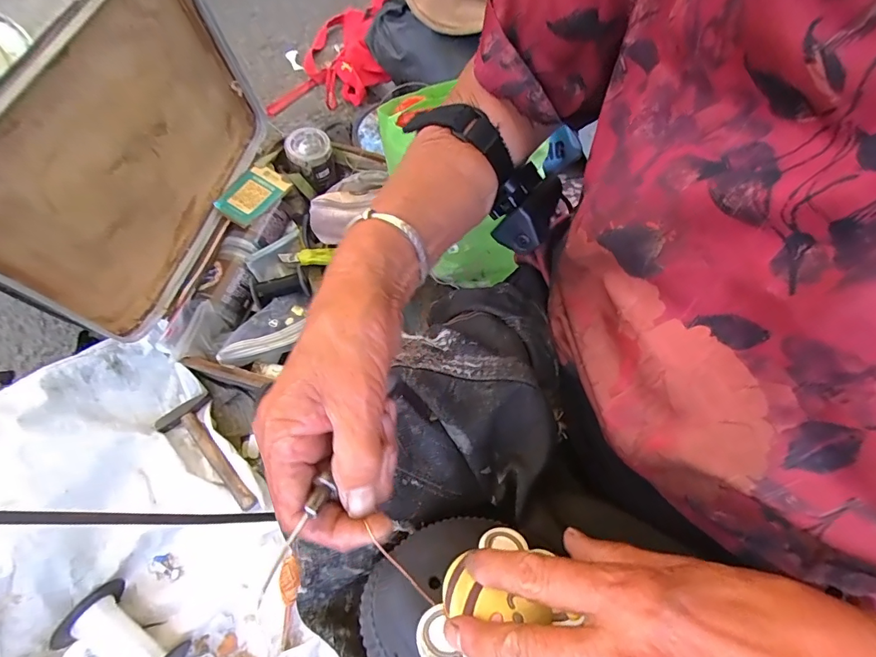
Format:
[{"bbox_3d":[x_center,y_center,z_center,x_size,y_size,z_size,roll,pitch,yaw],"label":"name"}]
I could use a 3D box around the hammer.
[{"bbox_3d":[-0.385,0.215,0.734,0.094,0.030,0.224,-33,73,-13],"label":"hammer"}]

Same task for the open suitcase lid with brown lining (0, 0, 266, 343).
[{"bbox_3d":[-0.476,-0.268,0.690,0.057,0.337,0.512,11,67,19],"label":"open suitcase lid with brown lining"}]

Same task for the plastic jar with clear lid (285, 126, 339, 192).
[{"bbox_3d":[-0.238,-0.322,0.850,0.079,0.089,0.073,0,69,-1],"label":"plastic jar with clear lid"}]

